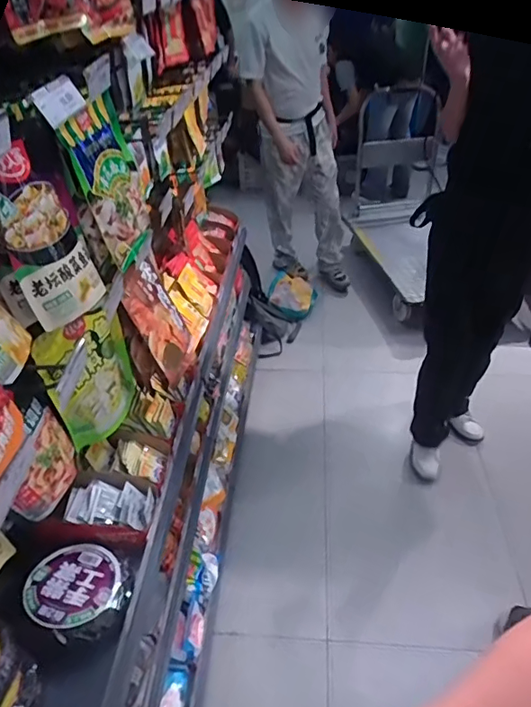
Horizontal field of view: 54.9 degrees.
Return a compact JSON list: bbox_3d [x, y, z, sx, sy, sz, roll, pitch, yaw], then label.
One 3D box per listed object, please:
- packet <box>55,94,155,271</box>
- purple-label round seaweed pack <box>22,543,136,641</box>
[{"bbox_3d":[-0.254,-0.296,0.870,0.017,0.243,0.186,-7,37,19],"label":"packet"},{"bbox_3d":[-0.341,0.436,0.942,0.178,0.044,0.164,-2,39,1],"label":"purple-label round seaweed pack"}]

